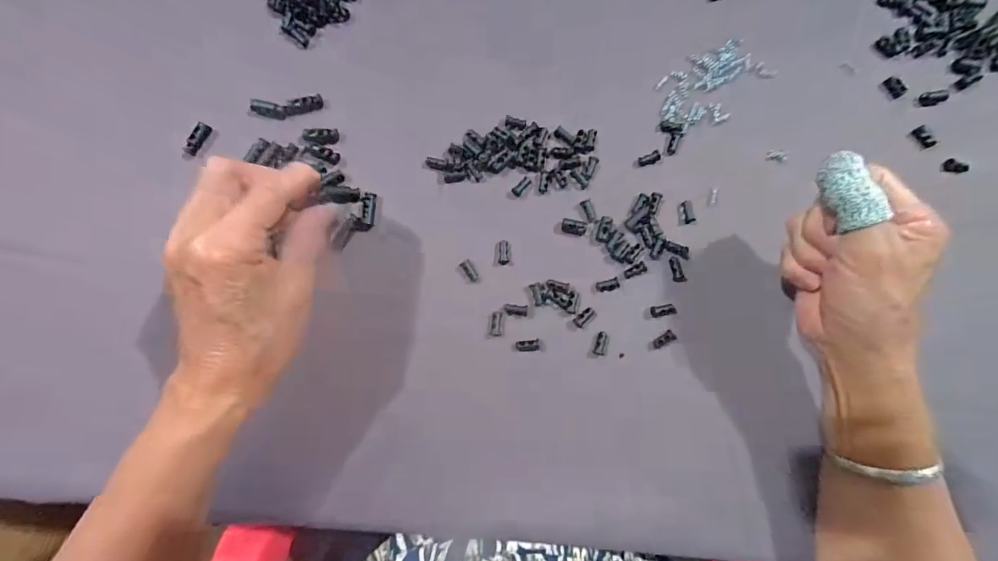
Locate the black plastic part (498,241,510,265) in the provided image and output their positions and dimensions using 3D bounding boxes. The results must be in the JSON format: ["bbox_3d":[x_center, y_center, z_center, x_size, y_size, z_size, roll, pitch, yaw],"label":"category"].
[{"bbox_3d":[0.004,-0.020,0.311,0.008,0.006,0.018,2,81,-3],"label":"black plastic part"}]

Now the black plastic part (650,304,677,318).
[{"bbox_3d":[0.120,0.022,0.311,0.017,0.006,0.008,-9,82,-5],"label":"black plastic part"}]

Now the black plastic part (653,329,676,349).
[{"bbox_3d":[0.120,0.043,0.307,0.017,0.004,0.007,-33,86,-7],"label":"black plastic part"}]

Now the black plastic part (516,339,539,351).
[{"bbox_3d":[0.020,0.046,0.301,0.016,0.008,0.008,-6,83,-4],"label":"black plastic part"}]

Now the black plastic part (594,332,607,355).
[{"bbox_3d":[0.074,0.045,0.305,0.008,0.004,0.016,13,82,-2],"label":"black plastic part"}]

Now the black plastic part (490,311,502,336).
[{"bbox_3d":[-0.001,0.031,0.304,0.008,0.005,0.017,7,81,-2],"label":"black plastic part"}]

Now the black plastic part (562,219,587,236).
[{"bbox_3d":[0.056,-0.039,0.315,0.018,0.005,0.010,16,80,-1],"label":"black plastic part"}]

